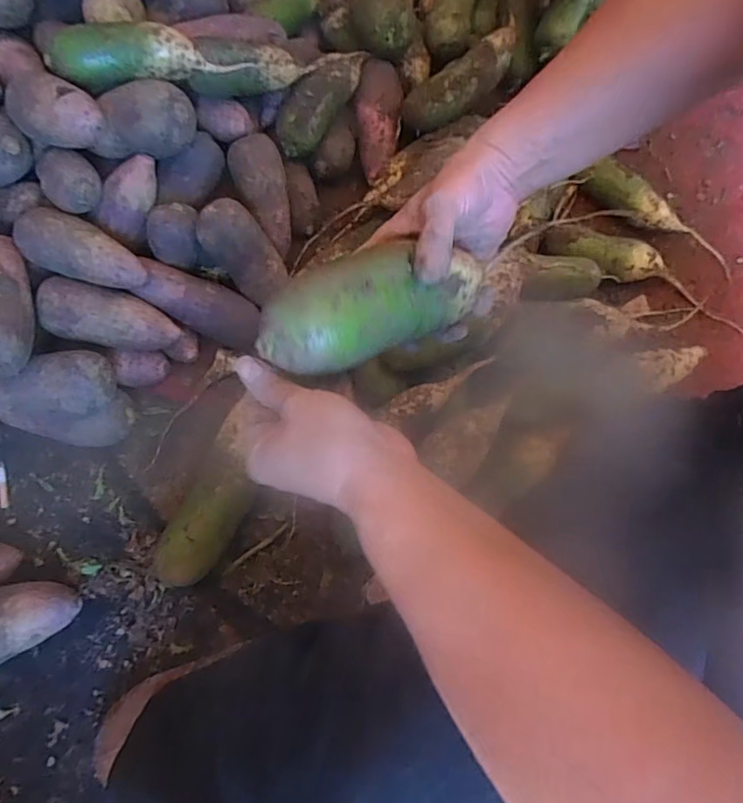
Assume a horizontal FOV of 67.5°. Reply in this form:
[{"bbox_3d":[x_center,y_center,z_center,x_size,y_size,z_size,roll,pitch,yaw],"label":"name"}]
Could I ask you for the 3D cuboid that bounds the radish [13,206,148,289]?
[{"bbox_3d":[-0.322,-0.169,0.623,0.138,0.054,0.055,21,72,-8],"label":"radish"}]

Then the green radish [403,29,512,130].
[{"bbox_3d":[0.133,-0.445,0.761,0.189,0.050,0.058,-38,75,-11],"label":"green radish"}]

